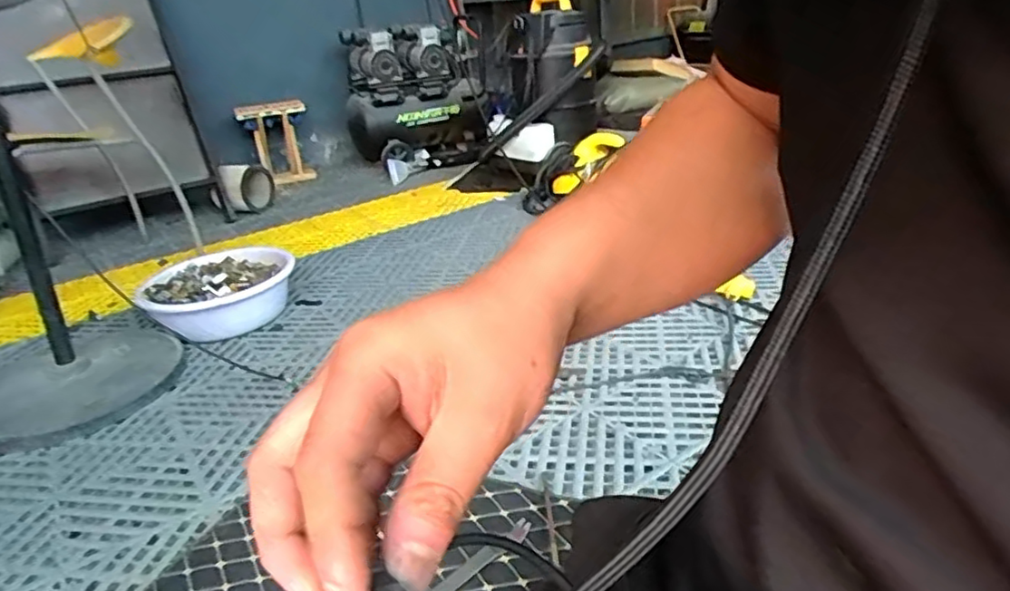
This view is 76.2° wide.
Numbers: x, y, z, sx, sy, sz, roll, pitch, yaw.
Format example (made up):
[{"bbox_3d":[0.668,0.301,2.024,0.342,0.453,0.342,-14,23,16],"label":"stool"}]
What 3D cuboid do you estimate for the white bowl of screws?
[{"bbox_3d":[-0.710,-0.009,1.633,0.340,0.138,0.369,-17,26,-20],"label":"white bowl of screws"}]

